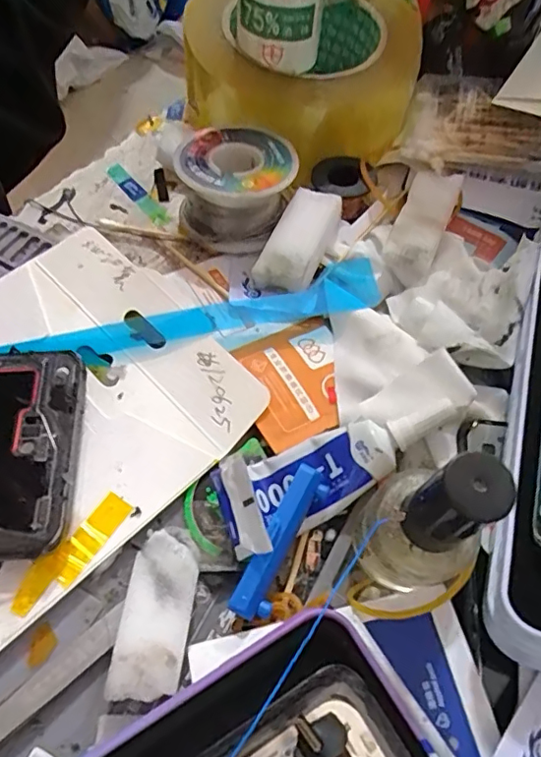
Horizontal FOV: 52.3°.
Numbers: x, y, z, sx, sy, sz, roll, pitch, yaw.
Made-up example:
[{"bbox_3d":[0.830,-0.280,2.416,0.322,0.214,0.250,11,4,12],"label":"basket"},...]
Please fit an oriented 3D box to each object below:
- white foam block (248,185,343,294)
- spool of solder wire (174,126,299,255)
[{"bbox_3d":[0.014,-0.060,0.242,0.023,0.016,0.054,23,63,9],"label":"white foam block"},{"bbox_3d":[-0.015,-0.089,0.251,0.047,0.029,0.051,2,62,-3],"label":"spool of solder wire"}]

